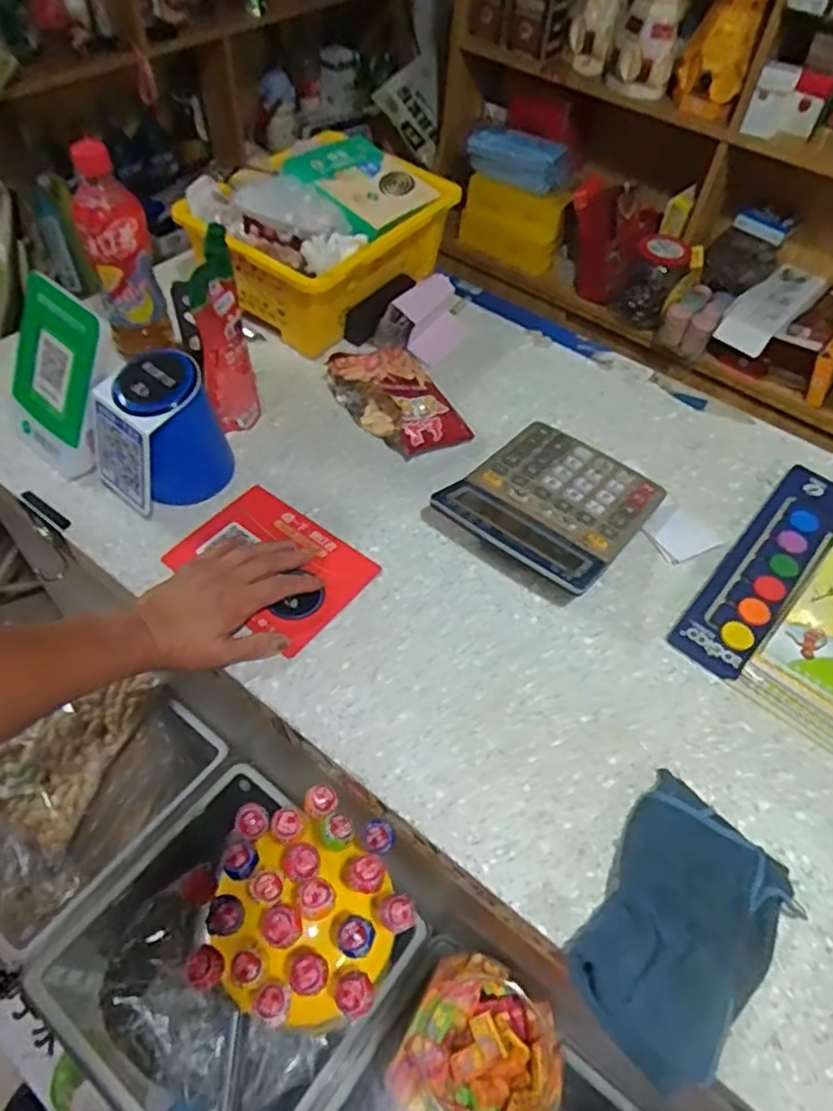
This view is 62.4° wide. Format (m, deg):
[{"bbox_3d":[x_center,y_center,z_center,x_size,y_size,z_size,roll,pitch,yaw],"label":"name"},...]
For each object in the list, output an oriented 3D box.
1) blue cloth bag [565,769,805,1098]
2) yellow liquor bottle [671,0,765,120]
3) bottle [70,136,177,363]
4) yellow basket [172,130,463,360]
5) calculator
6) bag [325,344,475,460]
[{"bbox_3d":[0.169,0.234,0.442,0.111,0.021,0.159,40,60,23],"label":"blue cloth bag"},{"bbox_3d":[0.511,-0.877,1.148,0.113,0.225,0.076,19,54,13],"label":"yellow liquor bottle"},{"bbox_3d":[-0.294,-0.294,0.683,0.065,0.195,0.067,-20,57,-18],"label":"bottle"},{"bbox_3d":[-0.104,-0.379,0.817,0.196,0.145,0.266,34,58,20],"label":"yellow basket"},{"bbox_3d":[0.128,-0.054,0.650,0.160,0.051,0.197,34,58,20],"label":"calculator"},{"bbox_3d":[-0.021,-0.173,0.726,0.096,0.052,0.159,-25,58,-21],"label":"bag"}]

